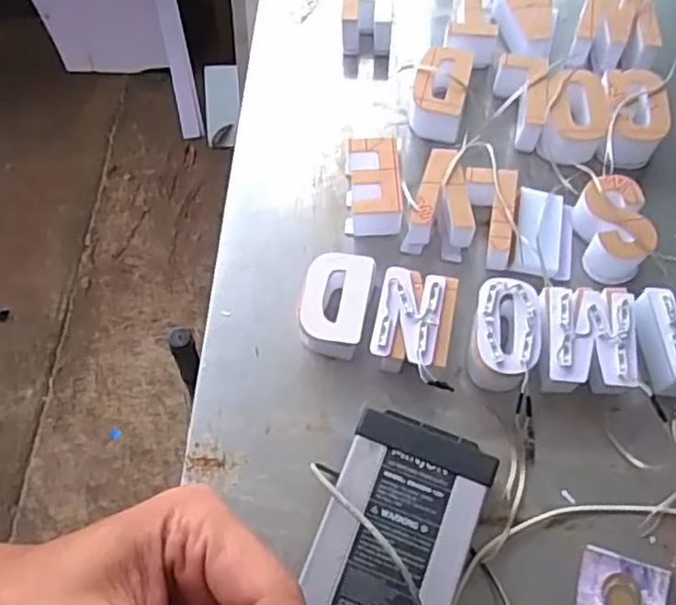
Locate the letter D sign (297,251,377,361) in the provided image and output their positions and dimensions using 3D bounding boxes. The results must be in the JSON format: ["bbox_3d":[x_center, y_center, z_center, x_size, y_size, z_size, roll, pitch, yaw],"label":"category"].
[{"bbox_3d":[-0.003,0.004,0.596,0.060,0.045,0.088,8,67,5],"label":"letter D sign"}]

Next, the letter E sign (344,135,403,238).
[{"bbox_3d":[0.033,-0.110,0.642,0.053,0.047,0.084,0,67,2],"label":"letter E sign"}]

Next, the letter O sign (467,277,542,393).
[{"bbox_3d":[0.141,0.028,0.581,0.058,0.049,0.087,12,67,7],"label":"letter O sign"}]

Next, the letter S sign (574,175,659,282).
[{"bbox_3d":[0.250,-0.066,0.619,0.057,0.046,0.092,-9,67,-2],"label":"letter S sign"}]

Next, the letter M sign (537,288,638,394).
[{"bbox_3d":[0.207,0.036,0.577,0.082,0.049,0.085,-2,68,1],"label":"letter M sign"}]

